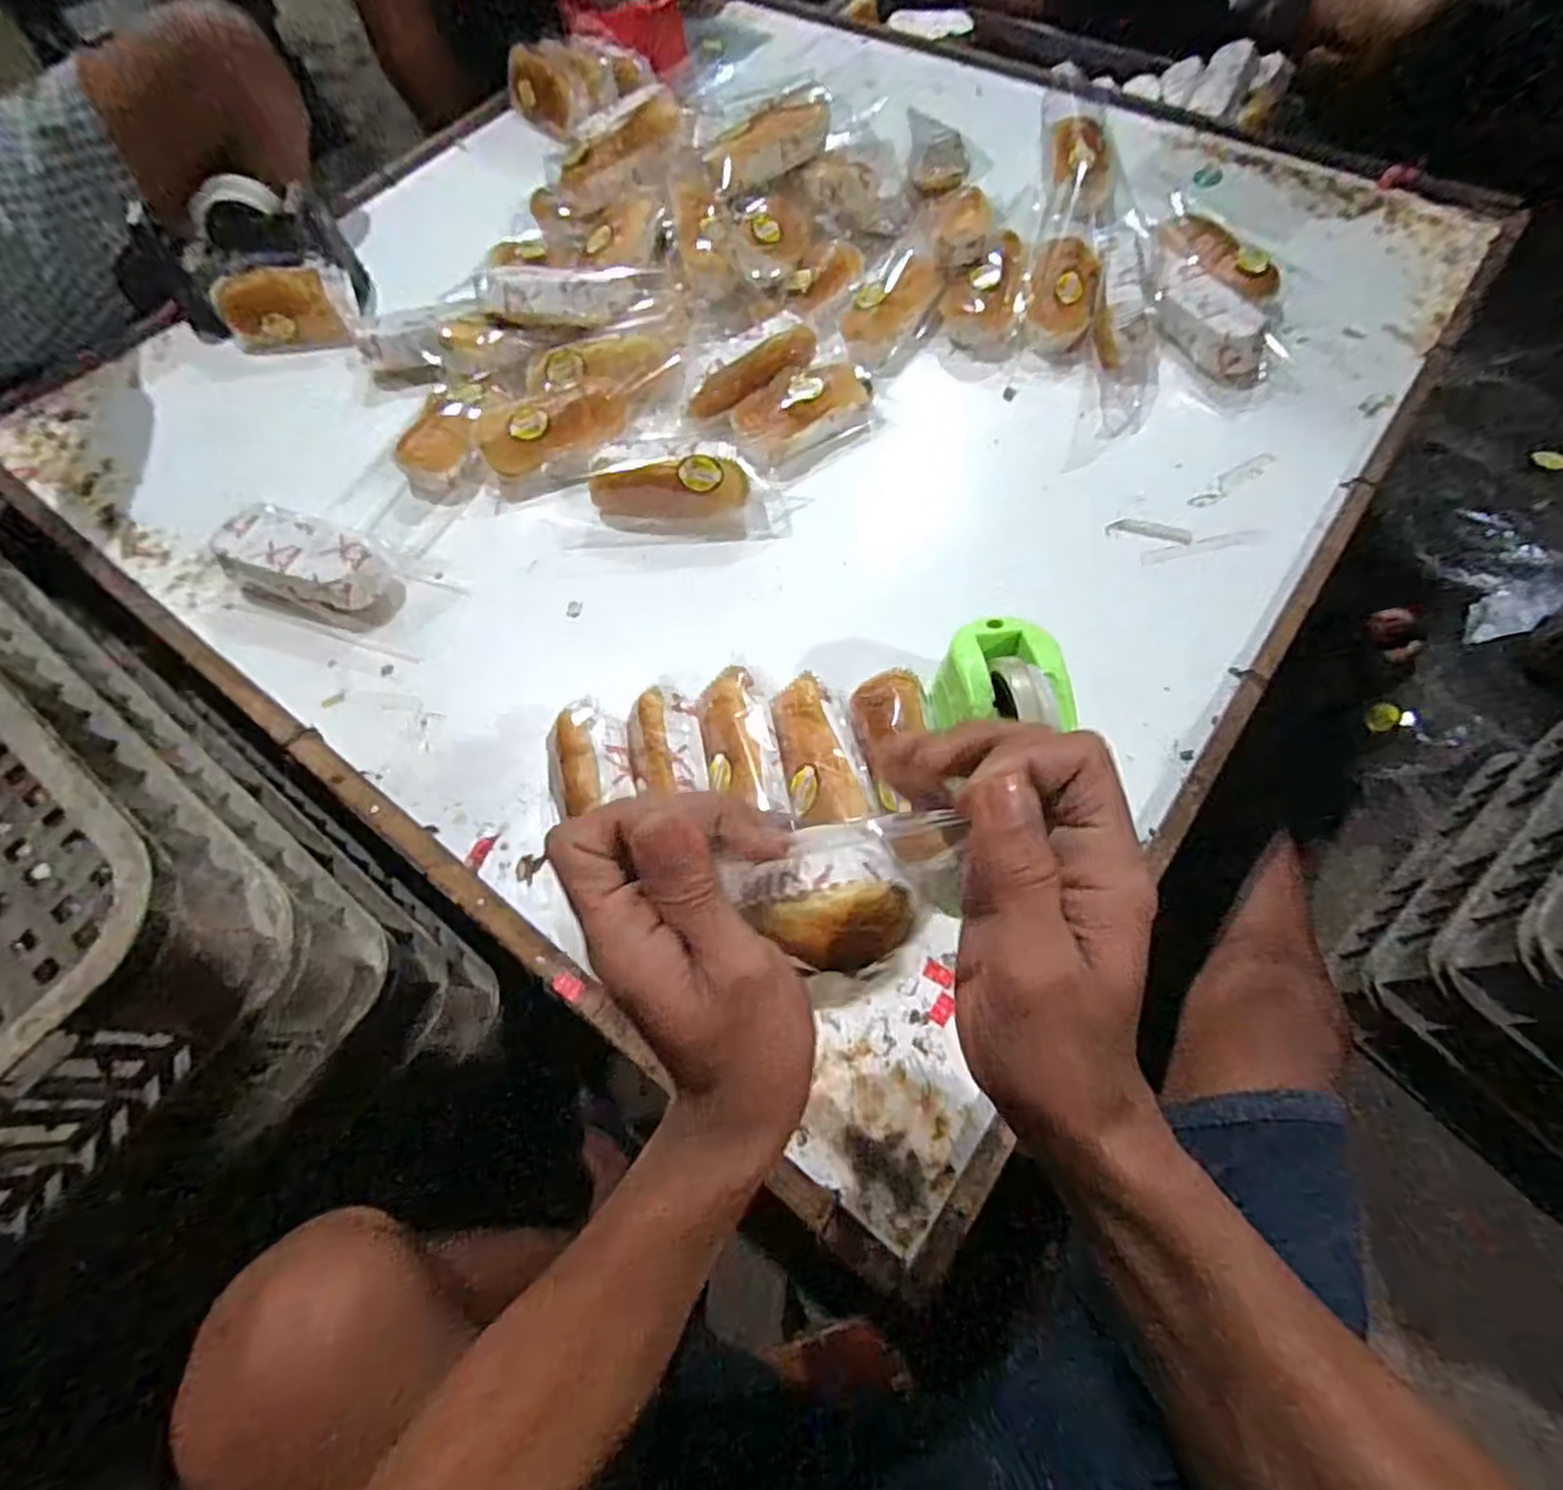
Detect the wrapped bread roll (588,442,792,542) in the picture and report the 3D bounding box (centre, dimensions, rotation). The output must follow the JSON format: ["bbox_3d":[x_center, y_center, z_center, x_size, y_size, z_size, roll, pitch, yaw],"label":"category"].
[{"bbox_3d":[-0.083,-0.225,0.637,0.173,0.060,0.054,3,65,4],"label":"wrapped bread roll"}]

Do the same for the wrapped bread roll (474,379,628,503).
[{"bbox_3d":[-0.209,-0.294,0.671,0.144,0.042,0.064,-26,66,-9],"label":"wrapped bread roll"}]

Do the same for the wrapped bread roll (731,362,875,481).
[{"bbox_3d":[0.021,-0.316,0.685,0.141,0.039,0.089,-36,68,-13],"label":"wrapped bread roll"}]

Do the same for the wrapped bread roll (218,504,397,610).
[{"bbox_3d":[-0.405,-0.157,0.619,0.145,0.048,0.077,16,67,10],"label":"wrapped bread roll"}]

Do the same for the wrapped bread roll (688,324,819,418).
[{"bbox_3d":[-0.025,-0.358,0.684,0.133,0.032,0.035,-35,68,-13],"label":"wrapped bread roll"}]

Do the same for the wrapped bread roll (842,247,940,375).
[{"bbox_3d":[0.112,-0.443,0.734,0.068,0.050,0.120,39,72,18],"label":"wrapped bread roll"}]

